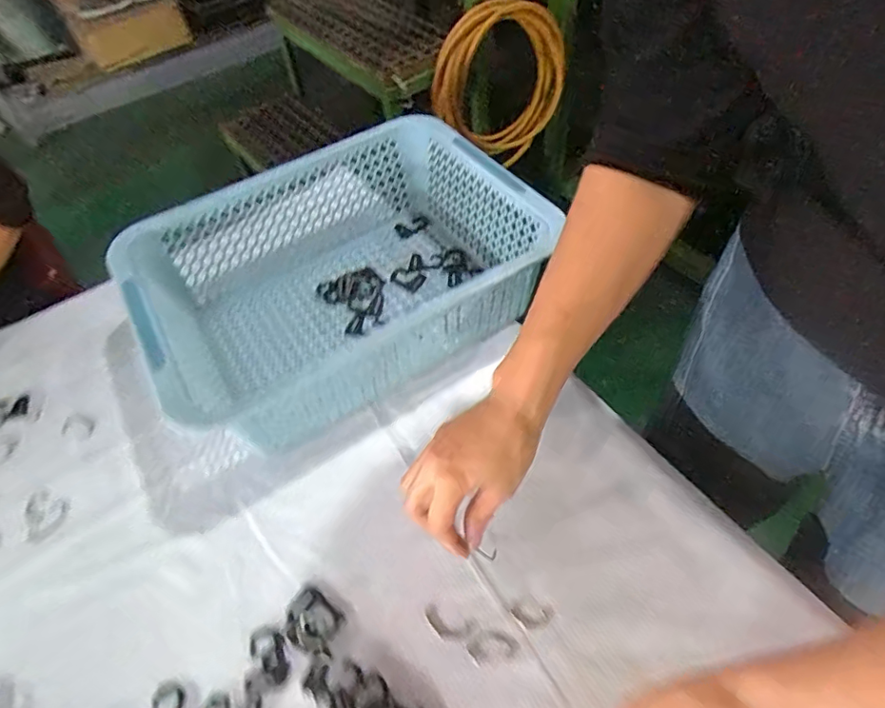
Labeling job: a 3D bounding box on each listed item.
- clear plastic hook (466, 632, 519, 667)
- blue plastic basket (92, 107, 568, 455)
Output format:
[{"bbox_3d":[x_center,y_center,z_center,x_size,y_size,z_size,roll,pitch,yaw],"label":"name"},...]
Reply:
[{"bbox_3d":[0.037,0.217,0.400,0.036,0.004,0.020,-11,52,-3],"label":"clear plastic hook"},{"bbox_3d":[-0.111,-0.087,0.578,0.373,0.121,0.263,-31,55,-17],"label":"blue plastic basket"}]

